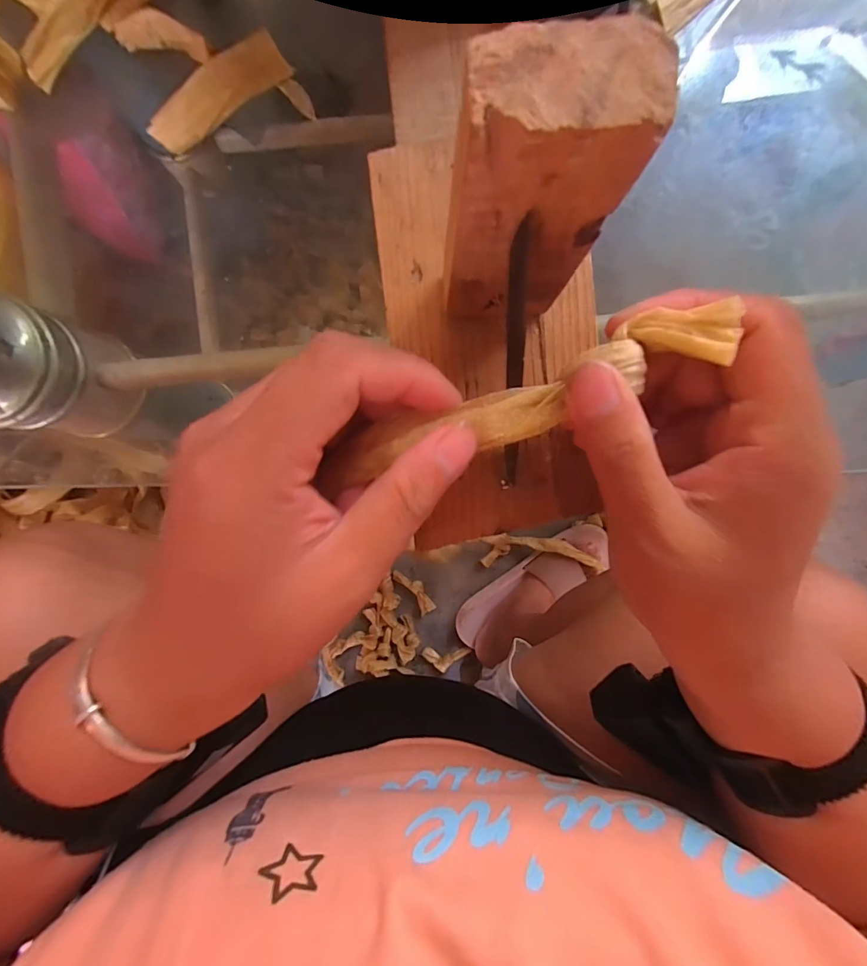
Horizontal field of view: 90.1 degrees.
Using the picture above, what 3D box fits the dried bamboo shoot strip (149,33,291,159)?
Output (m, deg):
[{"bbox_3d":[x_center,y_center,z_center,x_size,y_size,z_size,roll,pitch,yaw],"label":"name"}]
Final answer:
[{"bbox_3d":[-0.102,-0.185,0.206,0.071,0.006,0.024,-37,91,0],"label":"dried bamboo shoot strip"}]

